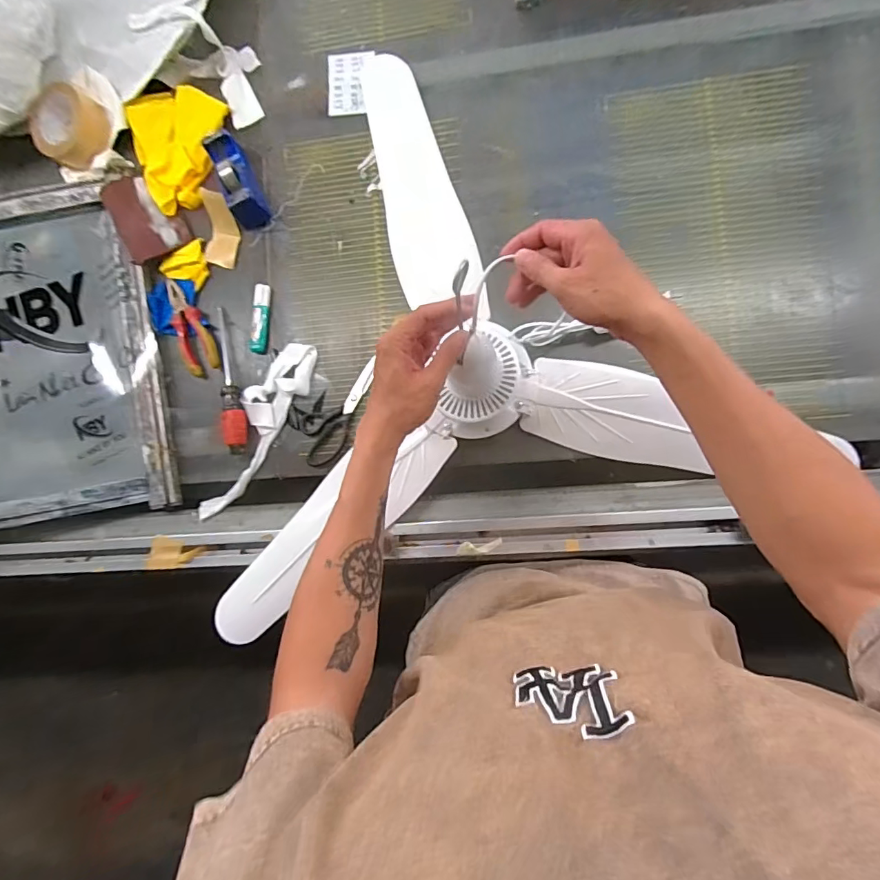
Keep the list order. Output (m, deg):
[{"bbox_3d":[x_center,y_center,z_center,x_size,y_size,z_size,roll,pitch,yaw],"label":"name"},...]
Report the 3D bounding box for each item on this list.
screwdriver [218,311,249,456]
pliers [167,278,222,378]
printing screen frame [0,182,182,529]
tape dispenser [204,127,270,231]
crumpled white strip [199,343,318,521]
[{"bbox_3d":[-0.330,-0.092,0.752,0.030,0.032,0.228,-13,86,6],"label":"screwdriver"},{"bbox_3d":[-0.394,-0.181,0.772,0.055,0.012,0.155,-19,86,6],"label":"pliers"},{"bbox_3d":[-0.657,-0.127,0.764,0.421,0.050,0.525,-8,87,7],"label":"printing screen frame"},{"bbox_3d":[-0.311,-0.400,0.750,0.051,0.058,0.143,-23,87,5],"label":"tape dispenser"},{"bbox_3d":[-0.291,-0.014,0.750,0.079,0.026,0.308,35,92,7],"label":"crumpled white strip"}]

